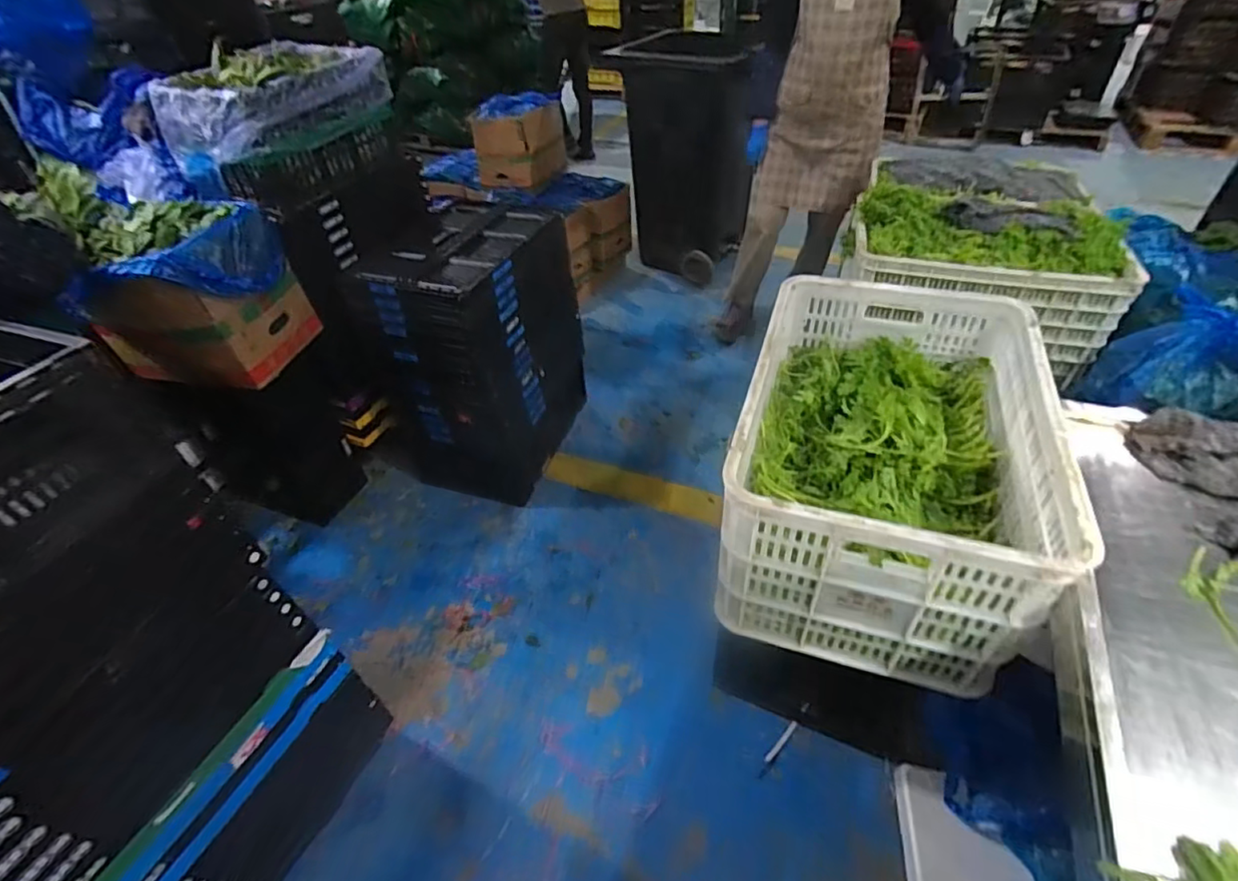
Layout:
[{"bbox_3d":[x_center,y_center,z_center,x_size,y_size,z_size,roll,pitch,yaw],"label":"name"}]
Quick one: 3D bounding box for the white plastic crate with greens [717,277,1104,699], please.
[{"bbox_3d":[0.426,0.023,0.982,0.404,0.300,0.590,11,44,16],"label":"white plastic crate with greens"}]

